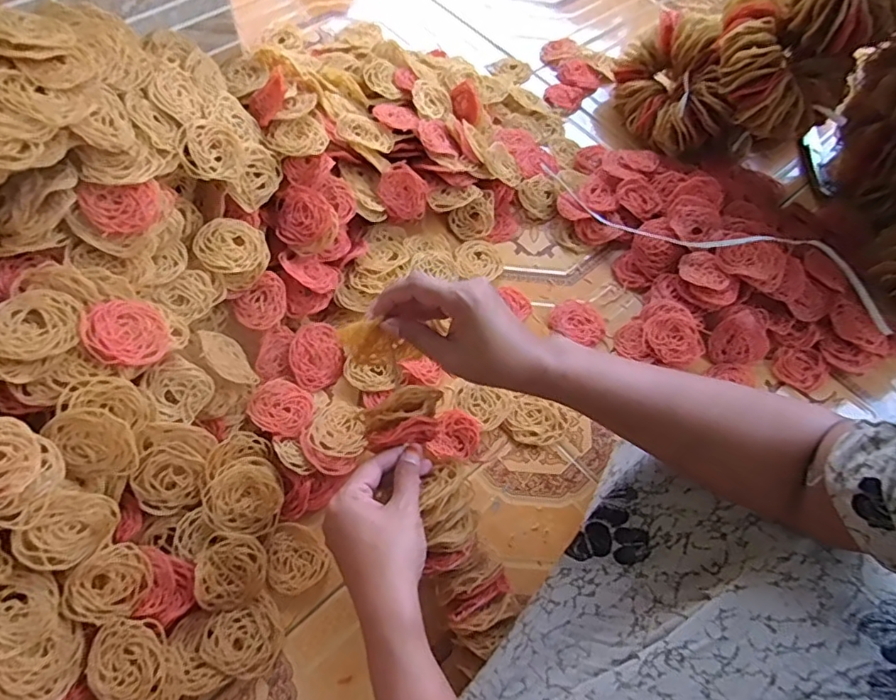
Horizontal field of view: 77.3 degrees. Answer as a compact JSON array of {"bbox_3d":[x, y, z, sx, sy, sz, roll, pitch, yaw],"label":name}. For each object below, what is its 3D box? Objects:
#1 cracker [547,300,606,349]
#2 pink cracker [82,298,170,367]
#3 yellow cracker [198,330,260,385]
[{"bbox_3d":[0.149,-0.031,0.640,0.063,0.010,0.052,39,66,16],"label":"cracker"},{"bbox_3d":[-0.262,-0.014,0.465,0.070,0.010,0.058,-2,68,-54],"label":"pink cracker"},{"bbox_3d":[-0.210,0.004,0.533,0.007,0.062,0.068,-40,63,10],"label":"yellow cracker"}]

